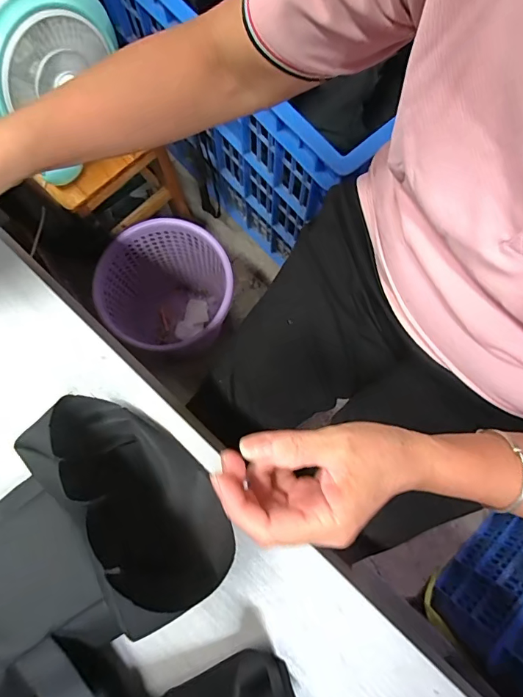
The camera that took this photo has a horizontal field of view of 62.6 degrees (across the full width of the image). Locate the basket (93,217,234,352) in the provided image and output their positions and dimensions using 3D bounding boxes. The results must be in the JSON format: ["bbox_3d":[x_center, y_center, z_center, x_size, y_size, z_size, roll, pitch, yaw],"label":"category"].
[{"bbox_3d":[-0.202,-0.102,1.003,0.273,0.293,0.271,3,78,0],"label":"basket"}]

